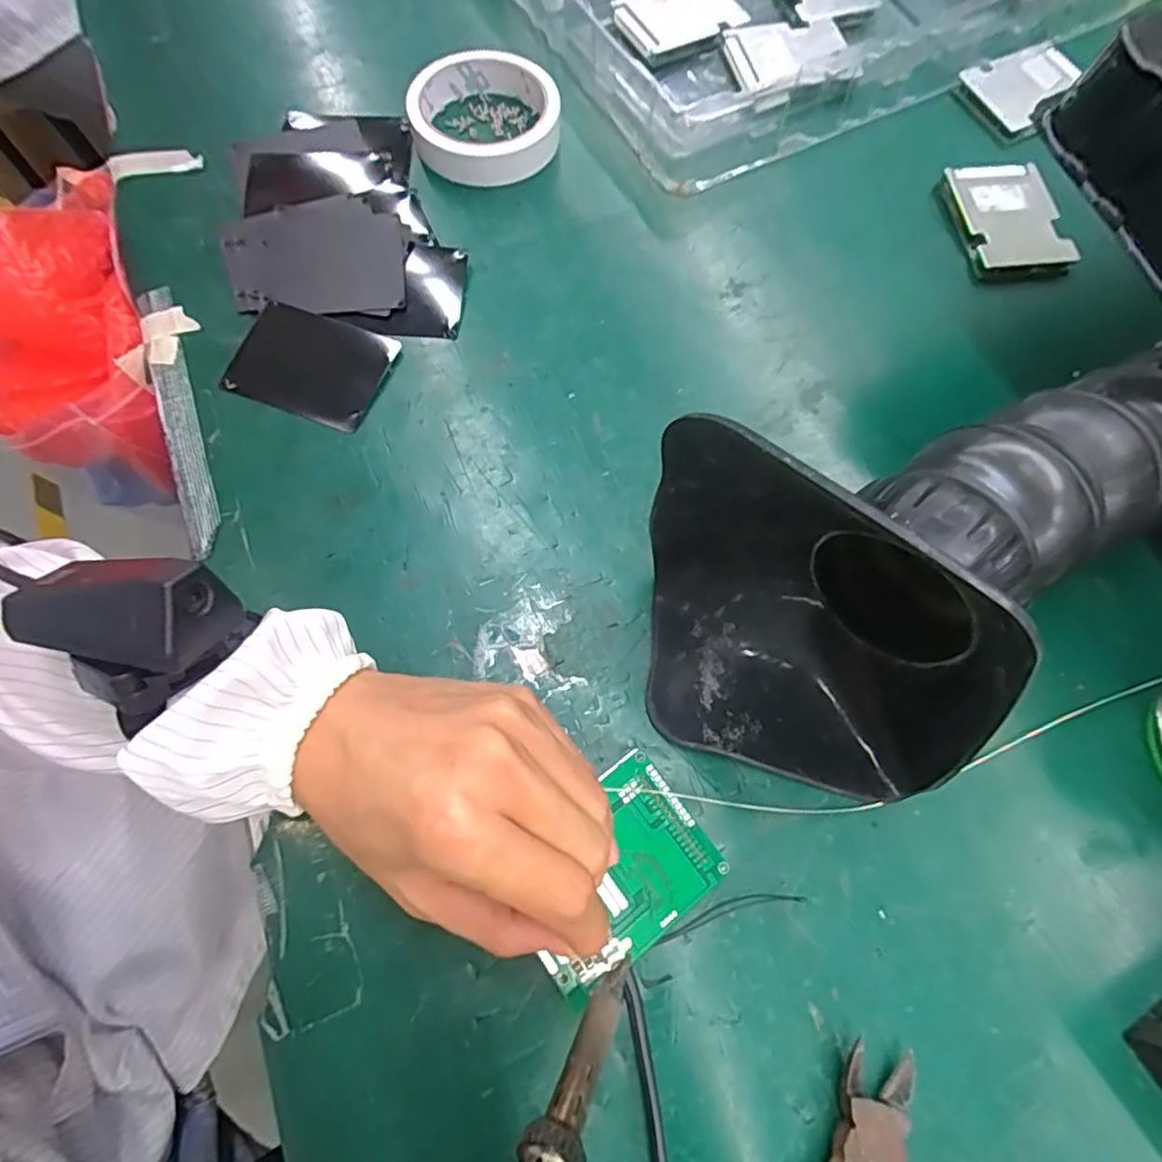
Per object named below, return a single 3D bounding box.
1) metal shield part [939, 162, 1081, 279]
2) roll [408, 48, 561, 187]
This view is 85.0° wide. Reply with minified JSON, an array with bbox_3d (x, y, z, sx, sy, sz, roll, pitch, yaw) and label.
[{"bbox_3d":[0.258,-0.222,0.384,0.059,0.007,0.078,-9,70,-3],"label":"metal shield part"},{"bbox_3d":[-0.059,-0.290,0.399,0.089,0.030,0.086,0,70,0],"label":"roll"}]

